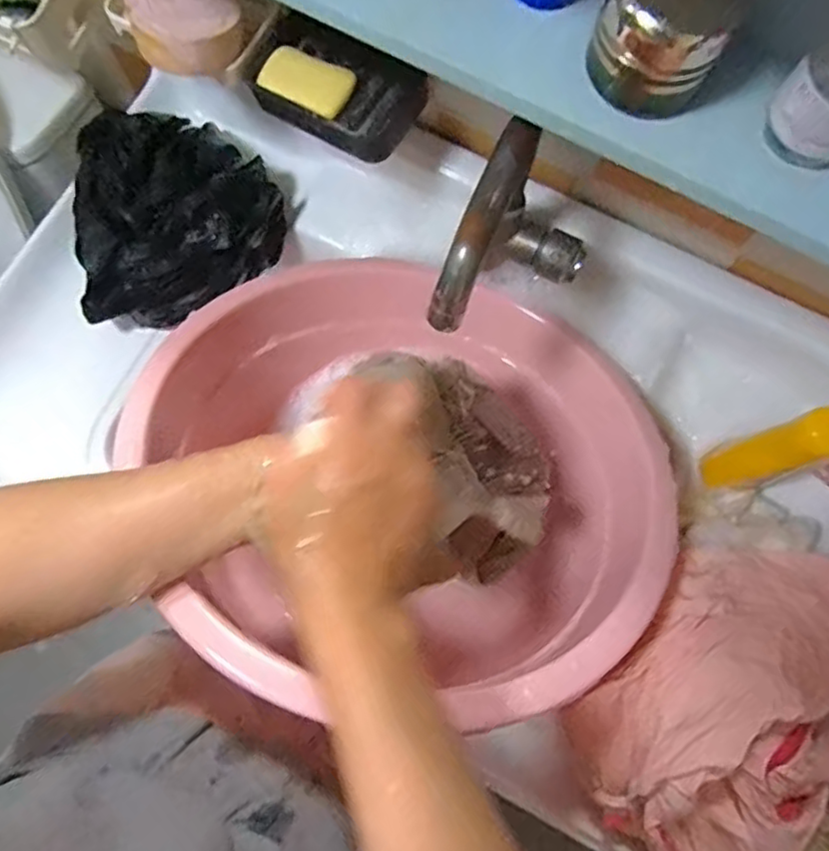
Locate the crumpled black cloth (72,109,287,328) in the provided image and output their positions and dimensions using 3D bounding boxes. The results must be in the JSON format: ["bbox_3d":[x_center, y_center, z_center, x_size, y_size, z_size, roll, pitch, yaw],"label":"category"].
[{"bbox_3d":[-0.236,-0.199,0.593,0.205,0.088,0.169,-30,79,-8],"label":"crumpled black cloth"}]

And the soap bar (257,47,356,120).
[{"bbox_3d":[-0.089,-0.286,0.522,0.077,0.014,0.048,37,79,7],"label":"soap bar"}]

